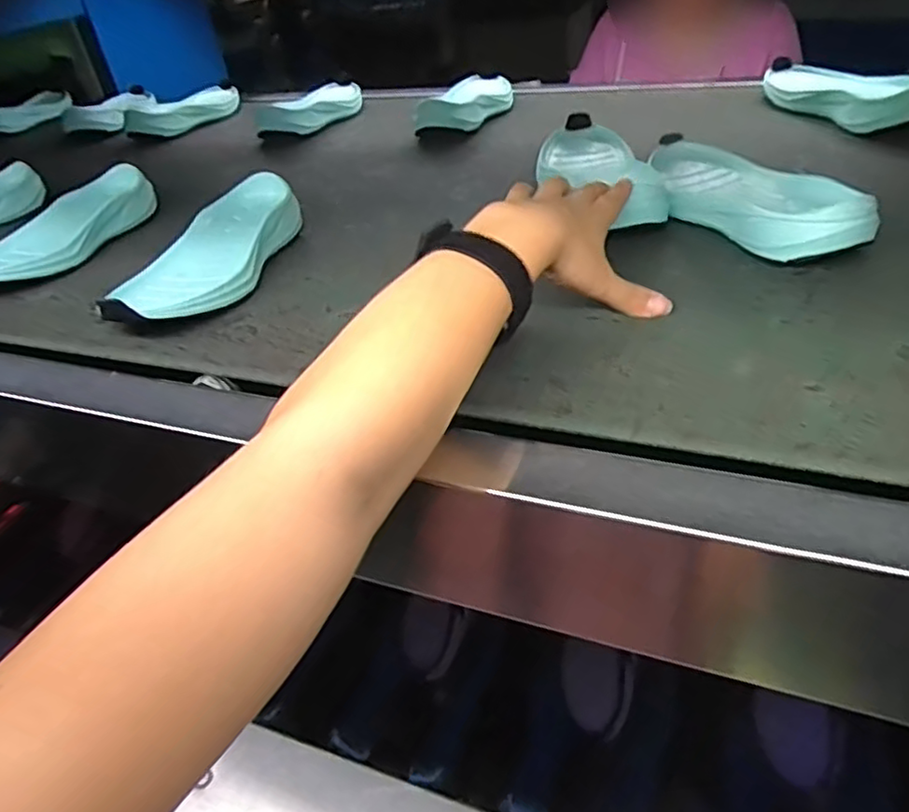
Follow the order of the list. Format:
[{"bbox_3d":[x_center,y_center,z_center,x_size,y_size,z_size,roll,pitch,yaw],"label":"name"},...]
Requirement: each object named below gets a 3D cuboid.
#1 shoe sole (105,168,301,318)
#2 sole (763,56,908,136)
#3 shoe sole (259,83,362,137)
[{"bbox_3d":[-0.196,-0.126,0.533,0.088,0.049,0.190,11,41,21],"label":"shoe sole"},{"bbox_3d":[0.403,-0.332,0.699,0.087,0.048,0.224,-7,38,-1],"label":"sole"},{"bbox_3d":[-0.191,-0.413,0.916,0.074,0.043,0.208,12,41,22],"label":"shoe sole"}]

